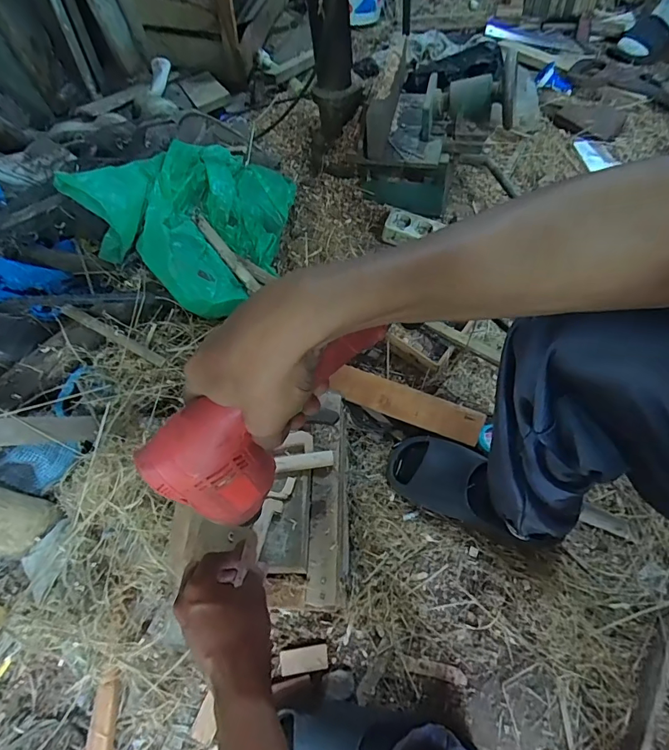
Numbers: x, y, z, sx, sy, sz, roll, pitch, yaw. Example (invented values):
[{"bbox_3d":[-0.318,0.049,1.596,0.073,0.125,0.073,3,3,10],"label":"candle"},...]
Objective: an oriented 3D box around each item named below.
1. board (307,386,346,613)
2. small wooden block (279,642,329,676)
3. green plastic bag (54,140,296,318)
[{"bbox_3d":[-0.006,0.137,0.529,0.040,0.015,0.244,-1,60,6],"label":"board"},{"bbox_3d":[-0.040,0.378,0.589,0.063,0.006,0.030,-10,59,1],"label":"small wooden block"},{"bbox_3d":[-0.226,-0.280,0.799,0.338,0.091,0.314,-43,96,-27],"label":"green plastic bag"}]

